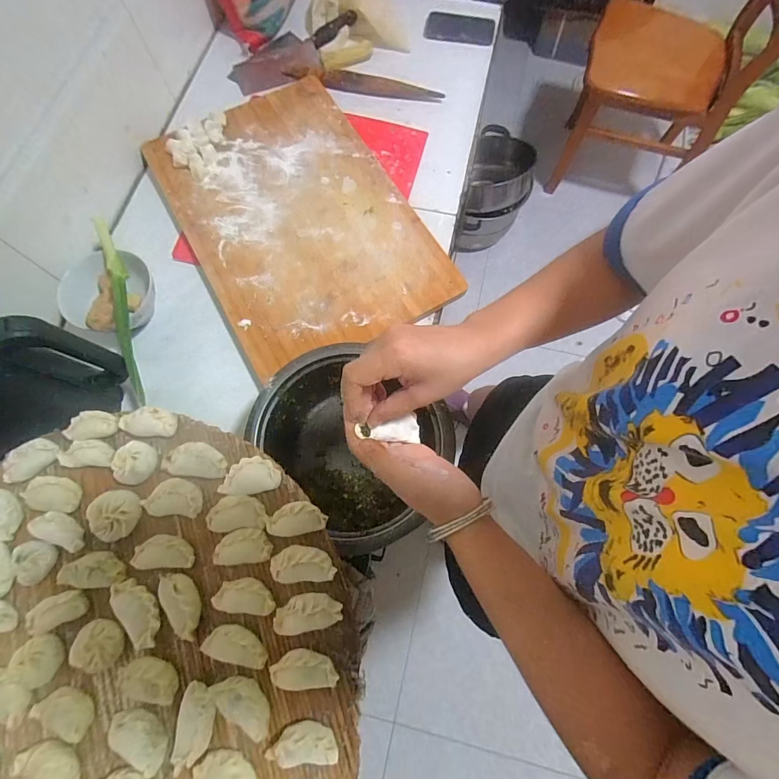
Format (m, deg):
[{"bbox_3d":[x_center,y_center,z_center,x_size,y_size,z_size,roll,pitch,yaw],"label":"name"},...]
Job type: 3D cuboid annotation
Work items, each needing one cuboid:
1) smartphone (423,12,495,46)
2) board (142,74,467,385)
[{"bbox_3d":[0.155,-0.806,0.891,0.151,0.011,0.084,10,73,4],"label":"smartphone"},{"bbox_3d":[-0.173,-0.322,0.725,0.372,0.037,0.577,-28,74,-8],"label":"board"}]

